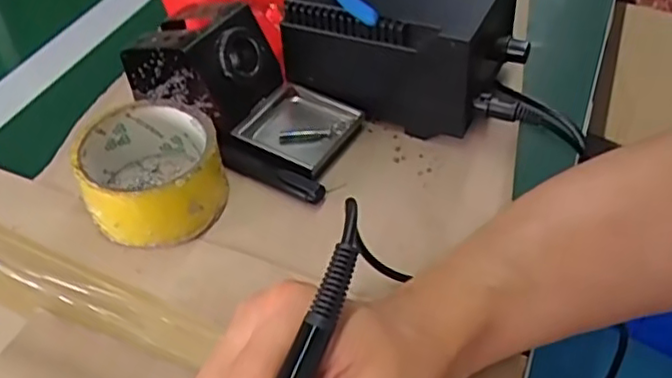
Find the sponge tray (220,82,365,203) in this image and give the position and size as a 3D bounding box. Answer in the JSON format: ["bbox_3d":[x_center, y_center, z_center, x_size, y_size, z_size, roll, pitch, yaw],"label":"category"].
[{"bbox_3d":[-0.030,-0.035,0.449,0.079,0.023,0.084,22,51,21],"label":"sponge tray"}]

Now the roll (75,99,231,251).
[{"bbox_3d":[-0.114,-0.010,0.404,0.083,0.053,0.082,-1,46,1],"label":"roll"}]

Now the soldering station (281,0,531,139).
[{"bbox_3d":[0.058,-0.105,0.478,0.158,0.101,0.111,18,49,18],"label":"soldering station"}]

